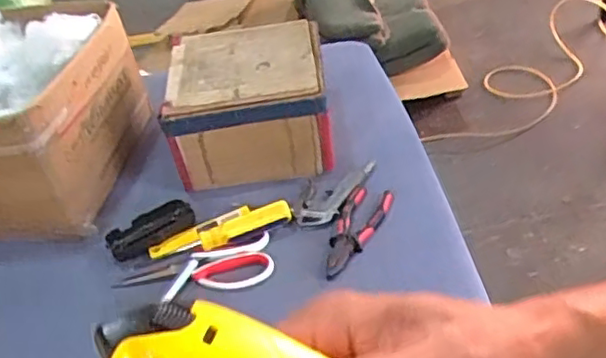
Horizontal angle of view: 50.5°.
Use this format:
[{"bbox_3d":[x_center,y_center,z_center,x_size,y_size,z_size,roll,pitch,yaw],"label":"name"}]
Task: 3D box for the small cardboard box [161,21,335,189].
[{"bbox_3d":[-0.071,-0.107,0.909,0.213,0.129,0.207,-9,38,2],"label":"small cardboard box"}]

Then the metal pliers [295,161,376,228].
[{"bbox_3d":[0.035,0.013,0.835,0.065,0.015,0.139,19,47,33],"label":"metal pliers"}]

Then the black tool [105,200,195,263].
[{"bbox_3d":[-0.192,0.064,0.814,0.108,0.020,0.057,-27,40,-19],"label":"black tool"}]

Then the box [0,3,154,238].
[{"bbox_3d":[-0.388,-0.094,0.884,0.240,0.216,0.292,-1,39,13],"label":"box"}]

